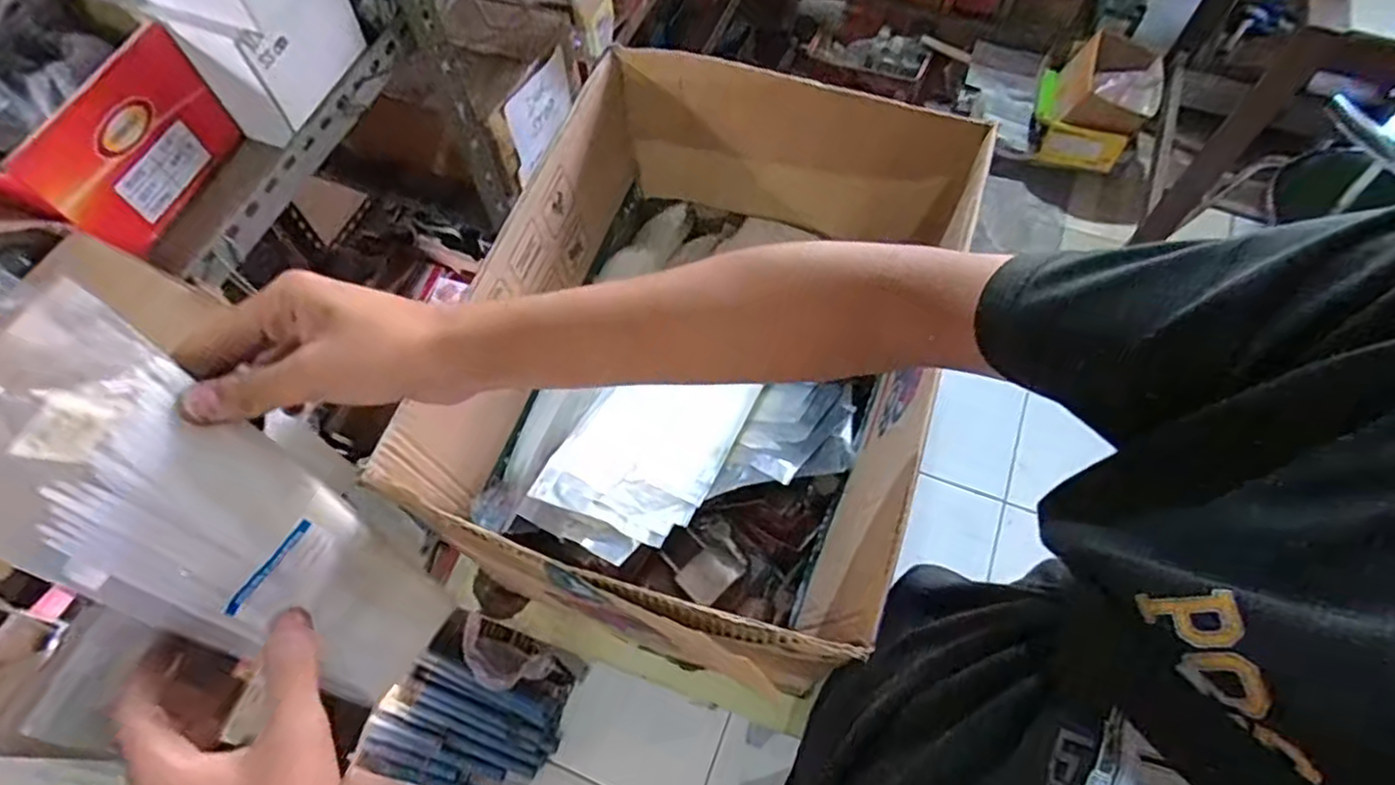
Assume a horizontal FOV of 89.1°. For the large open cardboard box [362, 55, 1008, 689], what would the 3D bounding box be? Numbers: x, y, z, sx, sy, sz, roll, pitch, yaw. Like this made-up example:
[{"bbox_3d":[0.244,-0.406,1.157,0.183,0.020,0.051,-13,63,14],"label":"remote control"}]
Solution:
[{"bbox_3d":[0.006,-0.040,0.608,0.335,0.193,0.463,15,63,8],"label":"large open cardboard box"}]

